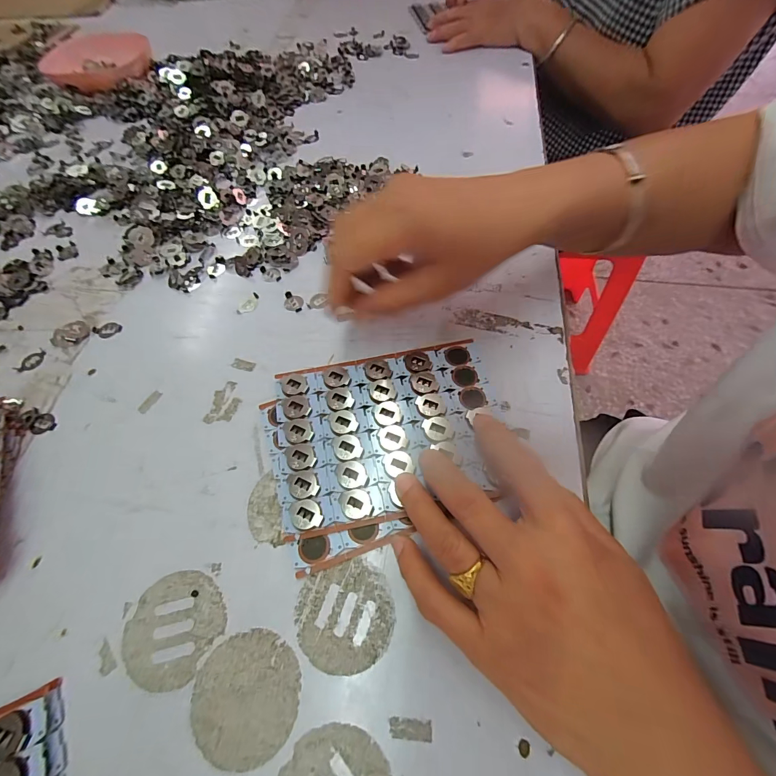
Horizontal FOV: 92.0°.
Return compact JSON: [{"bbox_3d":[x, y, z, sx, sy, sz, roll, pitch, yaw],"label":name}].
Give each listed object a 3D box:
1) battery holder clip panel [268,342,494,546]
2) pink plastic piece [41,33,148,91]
[{"bbox_3d":[0.000,0.026,0.251,0.148,0.006,0.113,-10,60,-4],"label":"battery holder clip panel"},{"bbox_3d":[-0.422,-0.471,0.547,0.149,0.021,0.159,-22,62,-11],"label":"pink plastic piece"}]

